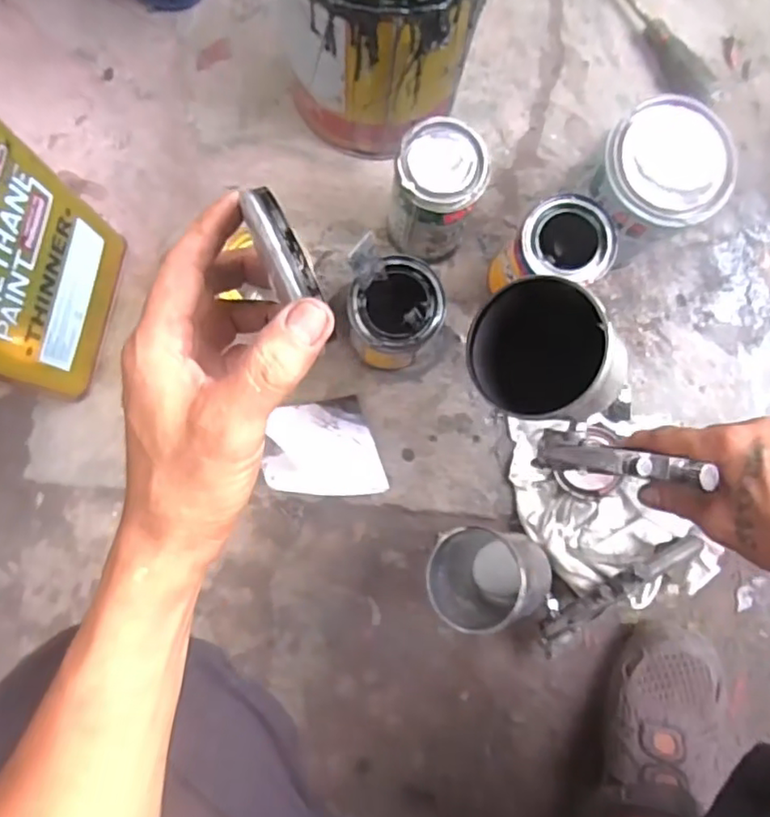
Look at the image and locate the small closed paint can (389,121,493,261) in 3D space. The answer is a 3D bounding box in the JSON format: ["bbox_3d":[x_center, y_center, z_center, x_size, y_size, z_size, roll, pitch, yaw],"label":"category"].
[{"bbox_3d":[0.042,-0.179,0.538,0.072,0.138,0.070,0,86,-3],"label":"small closed paint can"}]

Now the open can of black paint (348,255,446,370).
[{"bbox_3d":[0.009,-0.074,0.532,0.063,0.133,0.067,0,86,-3],"label":"open can of black paint"}]

